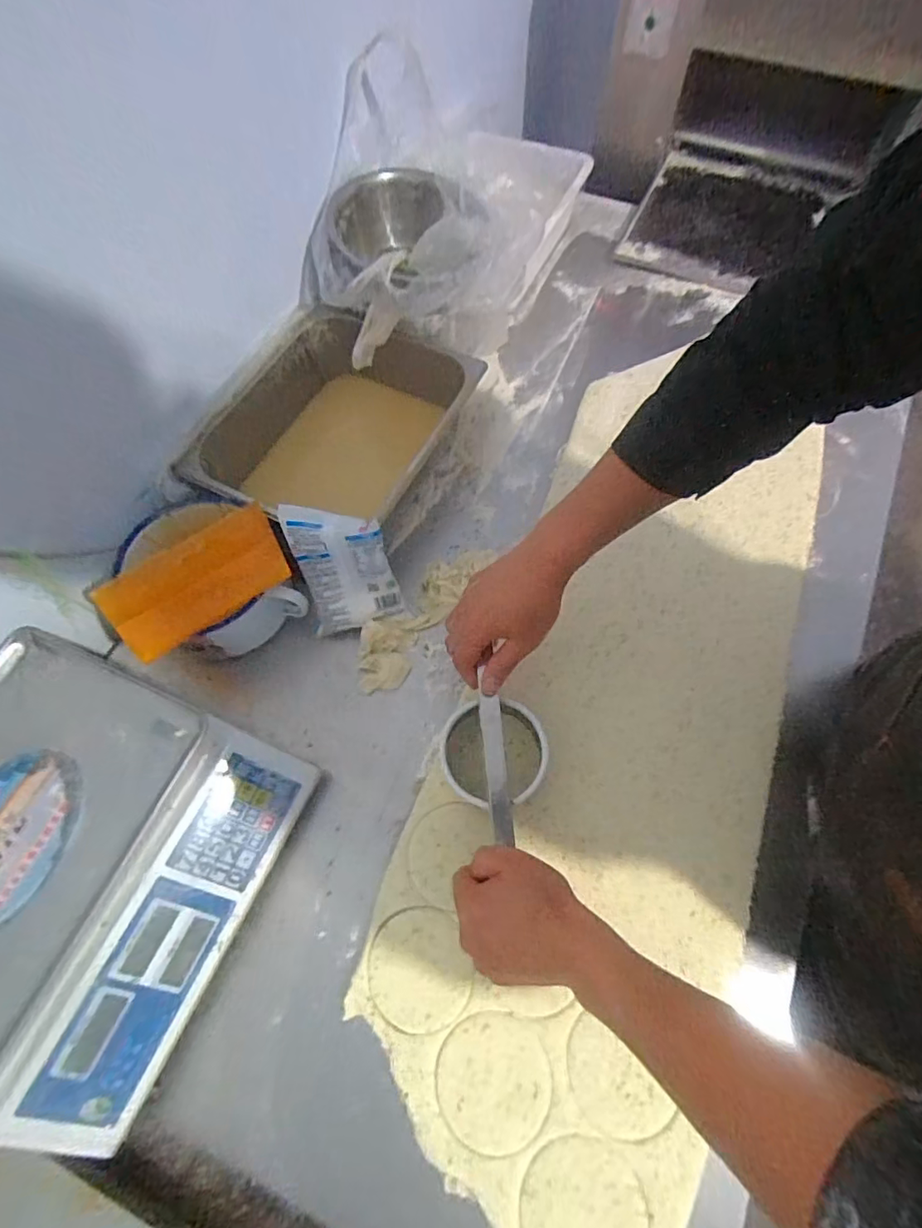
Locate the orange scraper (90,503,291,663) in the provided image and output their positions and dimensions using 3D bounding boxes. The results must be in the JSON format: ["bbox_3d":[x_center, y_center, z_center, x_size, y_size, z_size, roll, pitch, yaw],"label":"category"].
[{"bbox_3d":[-0.277,-0.038,0.555,0.179,0.012,0.114,-33,66,-13],"label":"orange scraper"}]

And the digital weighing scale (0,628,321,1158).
[{"bbox_3d":[-0.355,0.225,0.480,0.316,0.130,0.336,22,68,11],"label":"digital weighing scale"}]

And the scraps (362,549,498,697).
[{"bbox_3d":[-0.049,-0.009,0.637,0.064,0.028,0.233,31,70,15],"label":"scraps"}]

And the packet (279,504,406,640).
[{"bbox_3d":[-0.130,-0.050,0.584,0.102,0.145,0.022,-9,27,3],"label":"packet"}]

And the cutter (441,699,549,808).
[{"bbox_3d":[0.033,0.142,0.536,0.103,0.051,0.099,-1,65,2],"label":"cutter"}]

